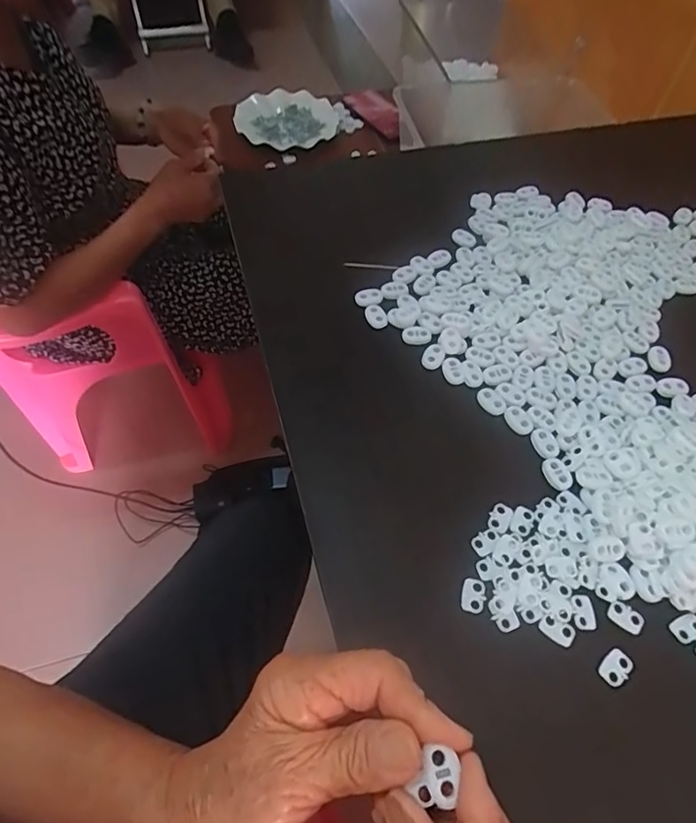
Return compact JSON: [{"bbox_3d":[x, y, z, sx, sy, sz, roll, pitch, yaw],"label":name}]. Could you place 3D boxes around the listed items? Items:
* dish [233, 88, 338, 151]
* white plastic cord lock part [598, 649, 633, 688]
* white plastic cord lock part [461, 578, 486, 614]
[{"bbox_3d":[-0.114,-0.540,0.943,0.182,0.033,0.191,1,58,-1],"label":"dish"},{"bbox_3d":[0.146,0.139,0.275,0.018,0.004,0.013,-36,66,-21],"label":"white plastic cord lock part"},{"bbox_3d":[0.072,0.107,0.295,0.013,0.004,0.018,8,58,3],"label":"white plastic cord lock part"}]

